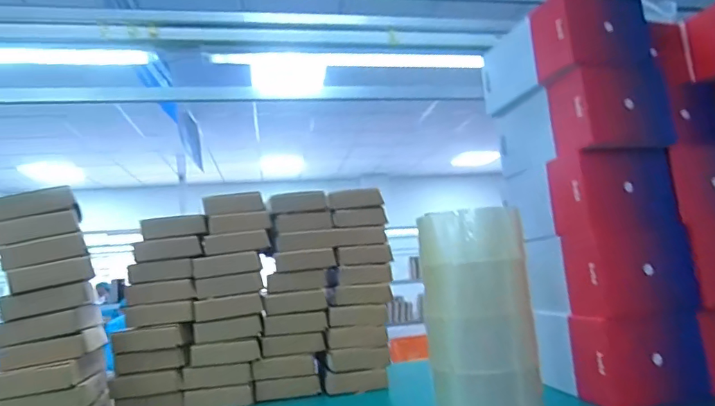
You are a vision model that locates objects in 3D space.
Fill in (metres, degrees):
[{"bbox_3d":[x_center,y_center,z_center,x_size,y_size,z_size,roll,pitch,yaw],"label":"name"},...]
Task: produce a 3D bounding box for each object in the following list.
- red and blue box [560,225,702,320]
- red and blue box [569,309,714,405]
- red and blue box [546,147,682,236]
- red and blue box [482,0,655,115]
[{"bbox_3d":[0.287,0.073,0.495,0.119,0.082,0.064,-2,-9,-15],"label":"red and blue box"},{"bbox_3d":[0.290,0.159,0.480,0.112,0.082,0.059,-3,-8,-10],"label":"red and blue box"},{"bbox_3d":[0.283,-0.012,0.517,0.118,0.083,0.061,-2,-9,-15],"label":"red and blue box"},{"bbox_3d":[0.255,-0.183,0.605,0.115,0.093,0.185,-1,-9,-21],"label":"red and blue box"}]

